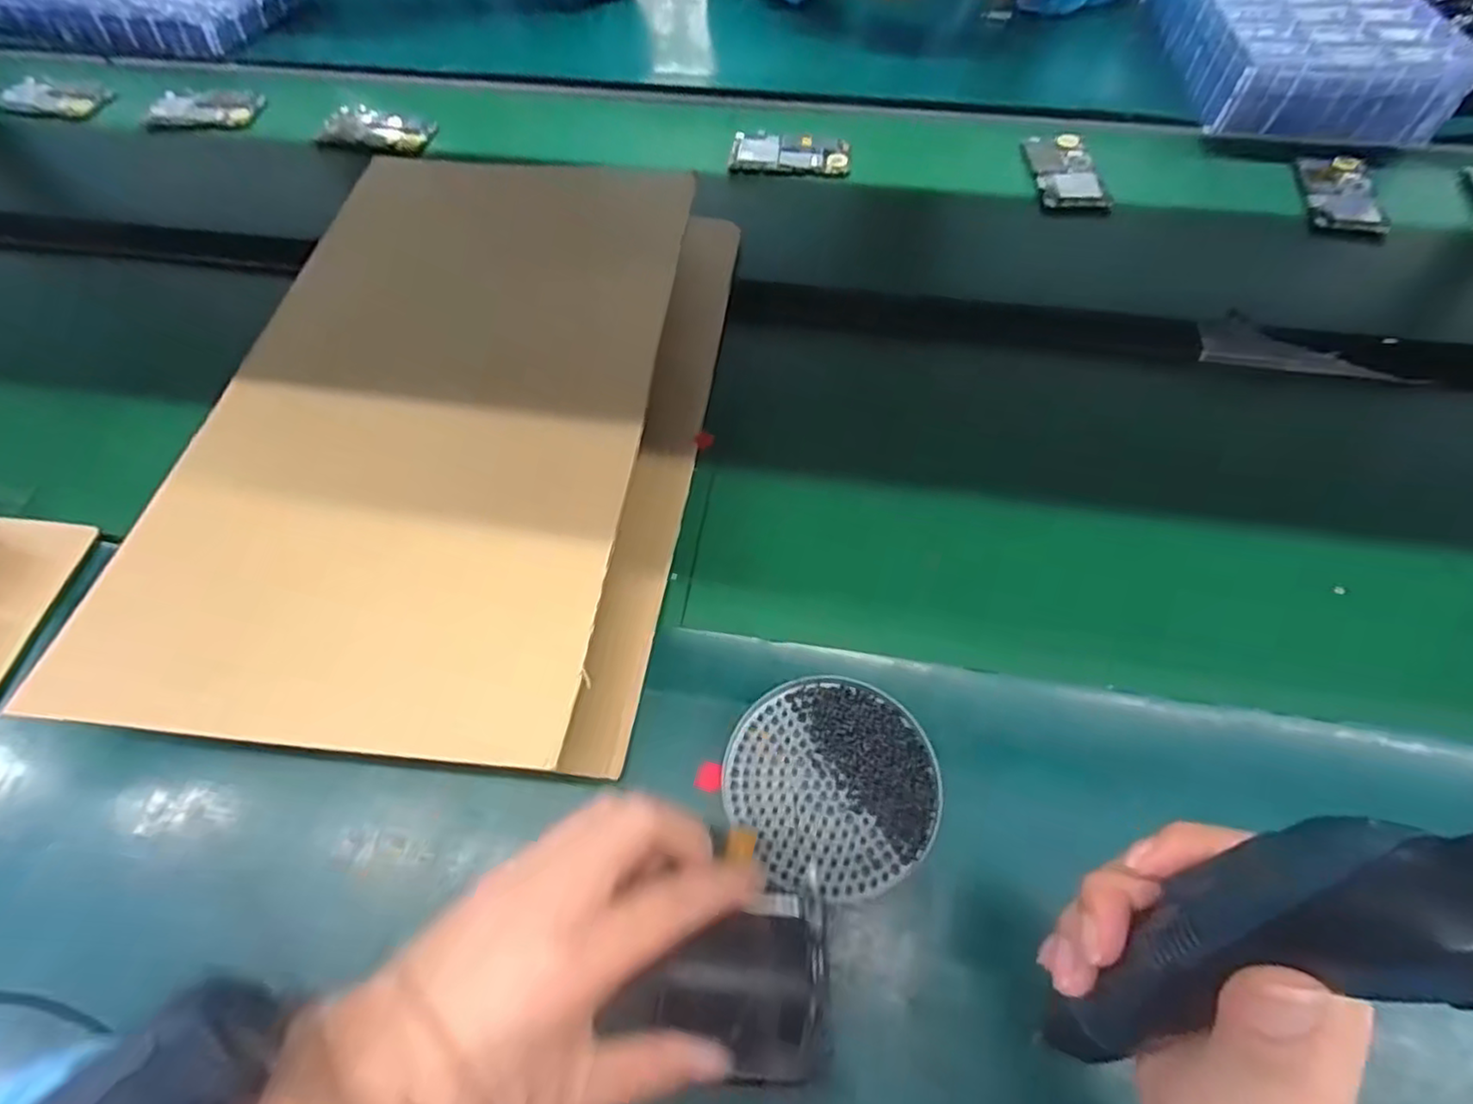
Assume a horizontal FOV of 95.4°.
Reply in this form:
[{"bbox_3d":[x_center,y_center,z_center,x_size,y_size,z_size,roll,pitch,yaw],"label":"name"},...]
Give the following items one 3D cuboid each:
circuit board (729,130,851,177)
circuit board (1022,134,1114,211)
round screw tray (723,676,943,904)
[{"bbox_3d":[0.057,-0.414,0.698,0.121,0.005,0.064,8,62,5],"label":"circuit board"},{"bbox_3d":[0.330,-0.384,0.674,0.064,0.007,0.119,-1,62,0],"label":"circuit board"},{"bbox_3d":[0.052,0.126,0.368,0.107,0.020,0.113,0,62,0],"label":"round screw tray"}]

